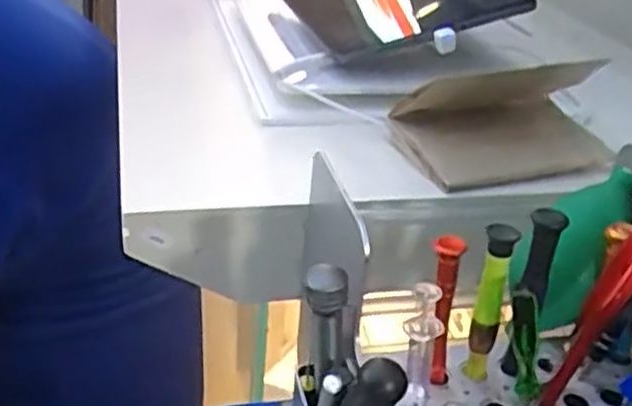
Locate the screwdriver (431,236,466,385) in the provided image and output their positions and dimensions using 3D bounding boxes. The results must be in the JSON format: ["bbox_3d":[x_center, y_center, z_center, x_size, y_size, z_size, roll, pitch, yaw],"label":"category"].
[{"bbox_3d":[0.062,0.053,0.365,0.012,0.080,0.016,9,29,7],"label":"screwdriver"}]

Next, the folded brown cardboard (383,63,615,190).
[{"bbox_3d":[0.131,-0.056,0.542,0.143,0.078,0.081,-6,31,-20],"label":"folded brown cardboard"}]

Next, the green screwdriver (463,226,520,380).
[{"bbox_3d":[0.084,0.048,0.372,0.018,0.078,0.019,14,30,16],"label":"green screwdriver"}]

